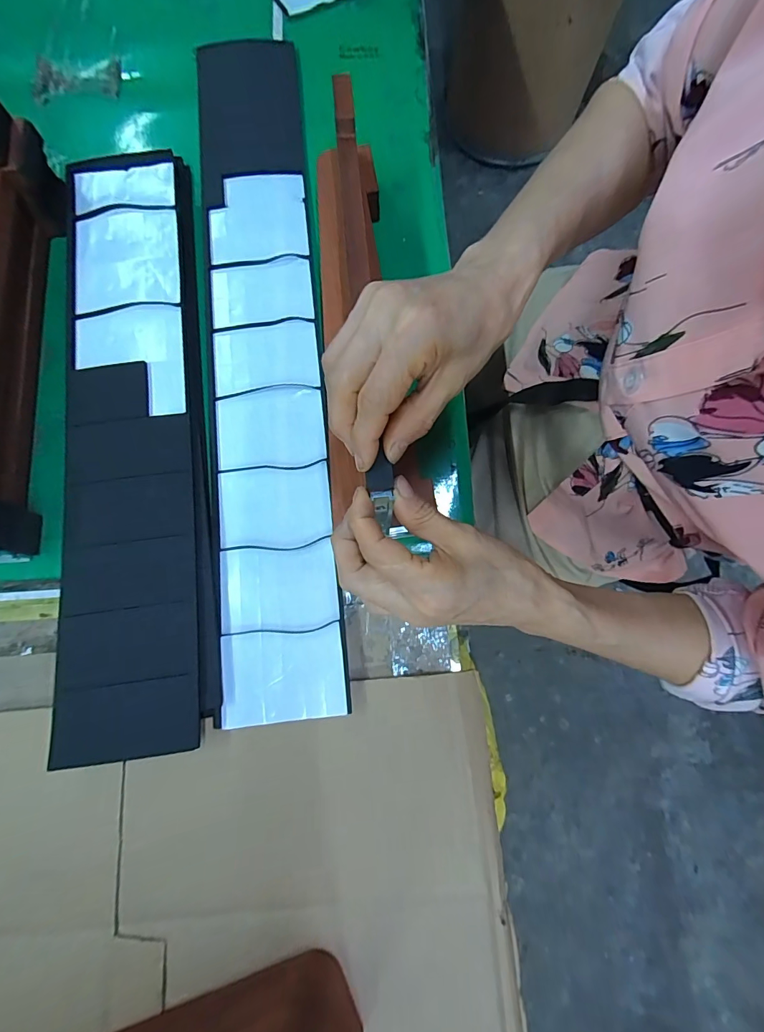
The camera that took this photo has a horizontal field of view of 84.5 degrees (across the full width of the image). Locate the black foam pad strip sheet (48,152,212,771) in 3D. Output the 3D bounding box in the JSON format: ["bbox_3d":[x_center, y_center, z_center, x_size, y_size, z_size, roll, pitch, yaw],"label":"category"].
[{"bbox_3d":[-0.199,-0.080,0.338,0.096,0.024,0.489,-7,78,-3],"label":"black foam pad strip sheet"}]

